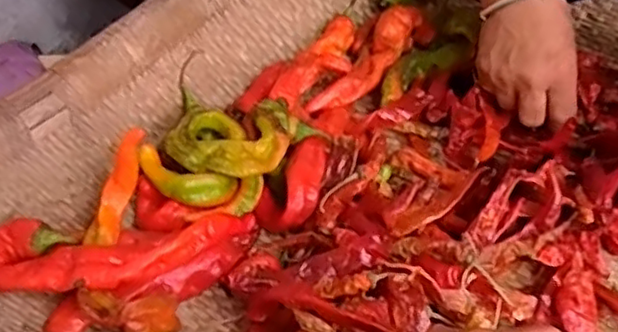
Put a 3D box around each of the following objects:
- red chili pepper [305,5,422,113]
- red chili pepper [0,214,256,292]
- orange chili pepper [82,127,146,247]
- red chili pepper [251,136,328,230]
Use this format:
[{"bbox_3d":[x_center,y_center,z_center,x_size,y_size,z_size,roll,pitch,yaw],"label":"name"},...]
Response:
[{"bbox_3d":[0.059,-0.100,0.606,0.037,0.030,0.172,24,51,22],"label":"red chili pepper"},{"bbox_3d":[-0.127,0.055,0.434,0.175,0.025,0.059,-7,47,-6],"label":"red chili pepper"},{"bbox_3d":[-0.131,0.014,0.454,0.022,0.025,0.082,19,89,18],"label":"orange chili pepper"},{"bbox_3d":[-0.007,0.011,0.499,0.042,0.030,0.081,21,67,20],"label":"red chili pepper"}]

